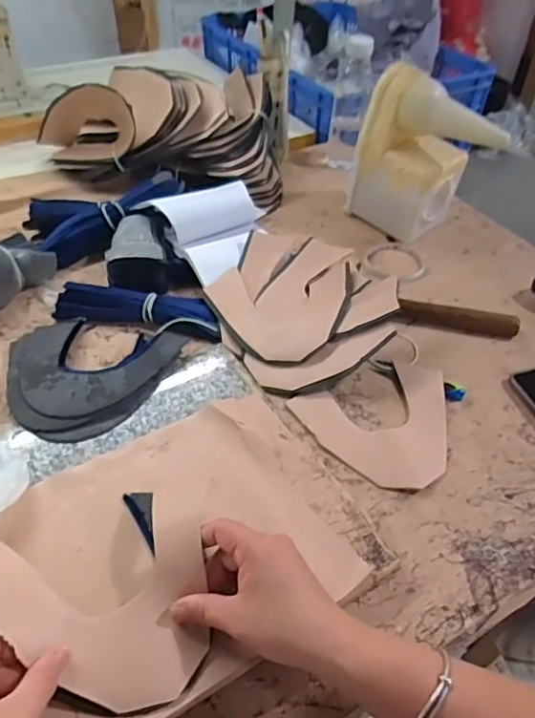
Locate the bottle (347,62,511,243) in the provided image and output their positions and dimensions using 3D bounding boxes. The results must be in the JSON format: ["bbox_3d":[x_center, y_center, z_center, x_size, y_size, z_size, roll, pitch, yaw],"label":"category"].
[{"bbox_3d":[0.210,-0.265,0.768,0.183,0.195,0.085,19,48,12],"label":"bottle"}]

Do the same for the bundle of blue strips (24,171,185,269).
[{"bbox_3d":[-0.212,-0.195,0.749,0.207,0.059,0.089,-25,52,-9],"label":"bundle of blue strips"}]

